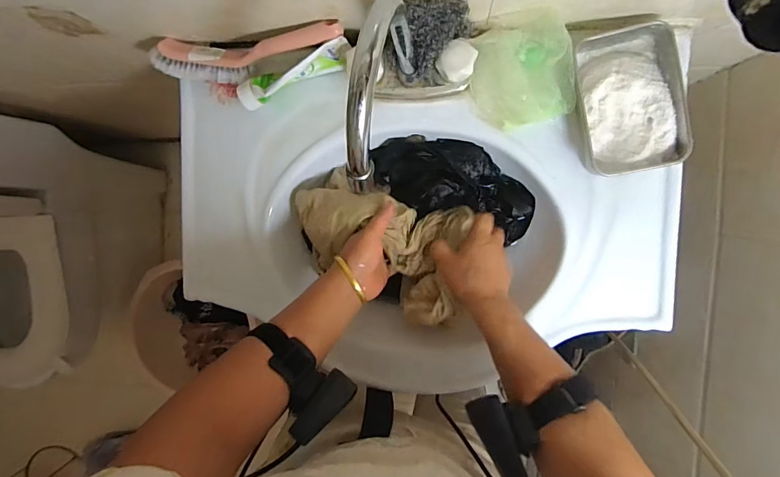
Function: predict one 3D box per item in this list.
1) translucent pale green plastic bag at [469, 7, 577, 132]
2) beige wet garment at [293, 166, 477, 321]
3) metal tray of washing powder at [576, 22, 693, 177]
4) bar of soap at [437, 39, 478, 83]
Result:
[{"bbox_3d":[0.146,-0.185,0.457,0.103,0.038,0.111,-9,95,8],"label":"translucent pale green plastic bag"},{"bbox_3d":[-0.014,0.008,0.508,0.225,0.061,0.140,19,98,5],"label":"beige wet garment"},{"bbox_3d":[0.258,-0.147,0.445,0.103,0.035,0.147,-13,94,9],"label":"metal tray of washing powder"},{"bbox_3d":[0.073,-0.190,0.438,0.036,0.017,0.039,37,99,2],"label":"bar of soap"}]

